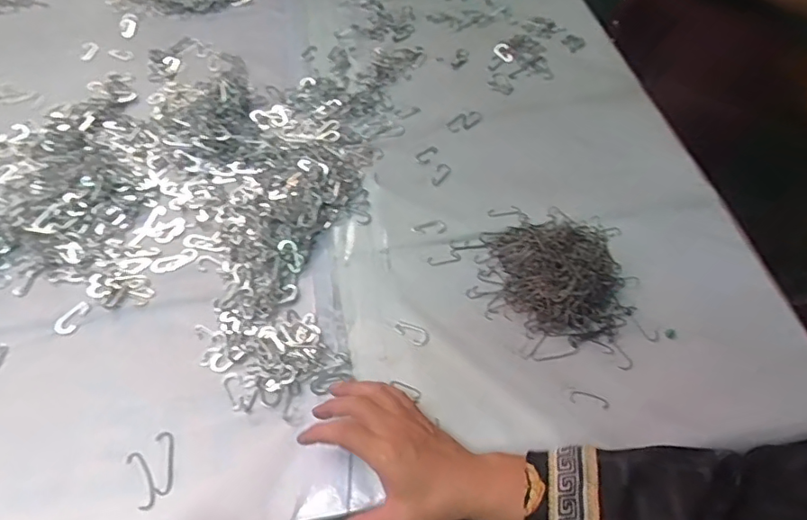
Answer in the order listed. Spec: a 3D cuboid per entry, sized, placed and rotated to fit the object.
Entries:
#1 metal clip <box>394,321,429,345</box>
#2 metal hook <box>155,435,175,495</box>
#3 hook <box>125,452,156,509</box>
[{"bbox_3d":[0.009,0.071,0.534,0.036,0.004,0.017,33,64,21],"label":"metal clip"},{"bbox_3d":[-0.209,0.177,0.470,0.016,0.004,0.054,-13,57,-6],"label":"metal hook"},{"bbox_3d":[-0.224,0.189,0.462,0.017,0.004,0.052,-27,60,-15],"label":"hook"}]

